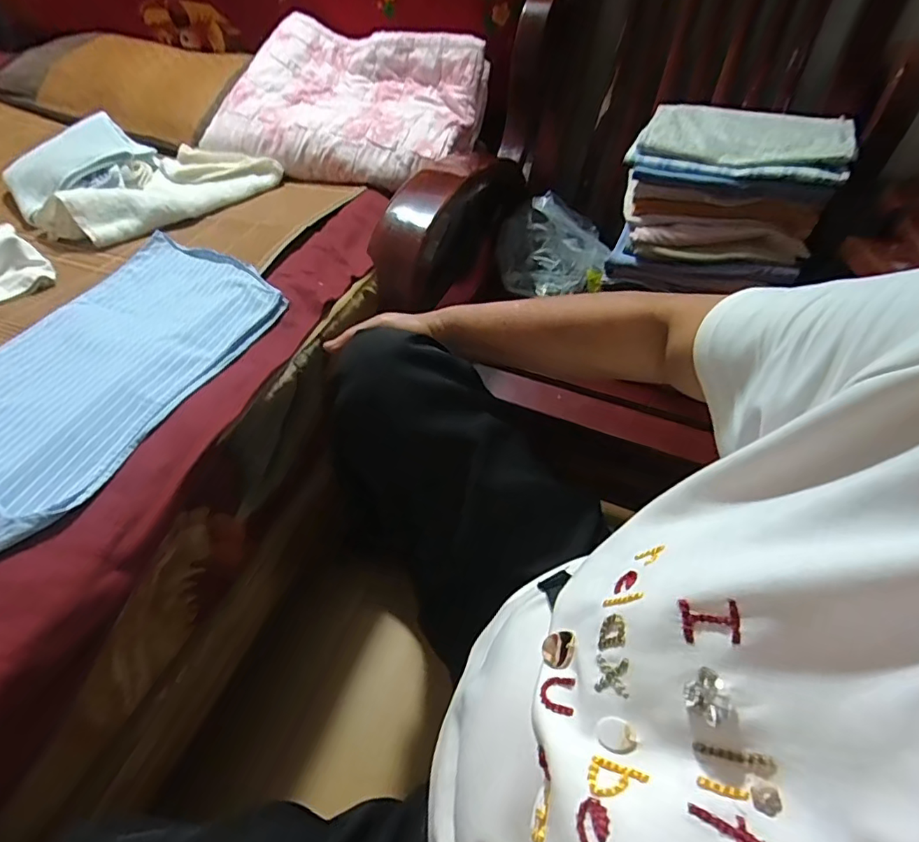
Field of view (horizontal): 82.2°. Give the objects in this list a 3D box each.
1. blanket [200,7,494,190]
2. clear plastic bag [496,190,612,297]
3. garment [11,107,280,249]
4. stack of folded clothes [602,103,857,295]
[{"bbox_3d":[-0.195,-0.595,0.957,0.447,0.108,0.357,17,62,9],"label":"blanket"},{"bbox_3d":[0.172,-0.323,0.983,0.199,0.132,0.141,10,47,4],"label":"clear plastic bag"},{"bbox_3d":[-0.509,-0.412,0.850,0.359,0.063,0.284,-34,56,-31],"label":"garment"},{"bbox_3d":[0.418,-0.356,0.853,0.282,0.232,0.195,21,48,14],"label":"stack of folded clothes"}]

